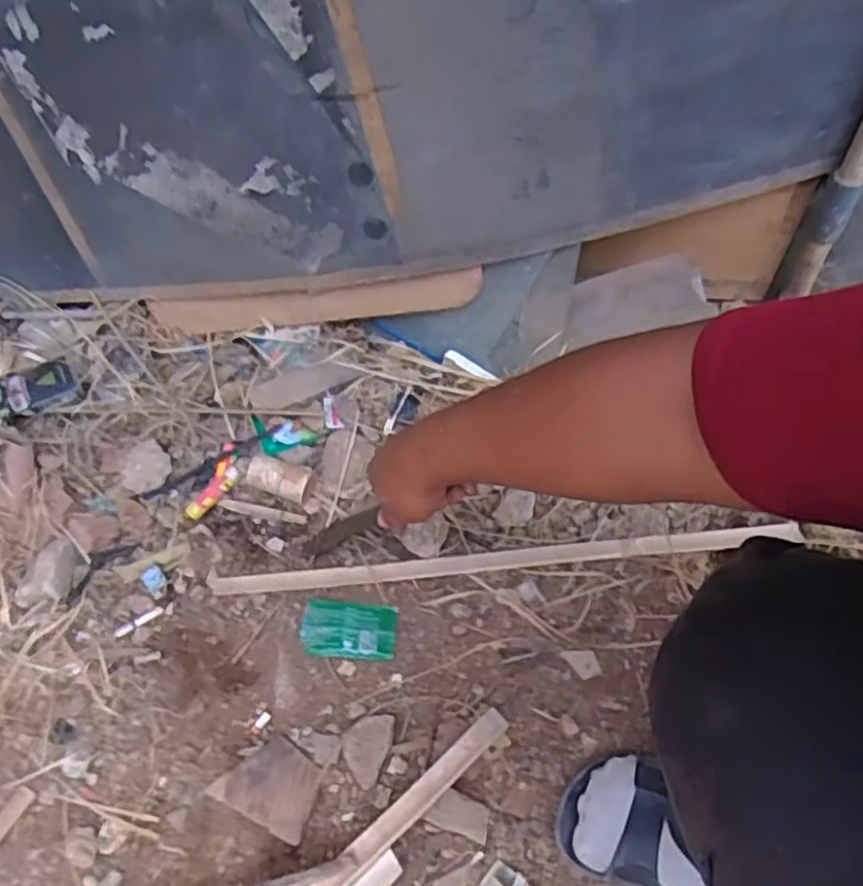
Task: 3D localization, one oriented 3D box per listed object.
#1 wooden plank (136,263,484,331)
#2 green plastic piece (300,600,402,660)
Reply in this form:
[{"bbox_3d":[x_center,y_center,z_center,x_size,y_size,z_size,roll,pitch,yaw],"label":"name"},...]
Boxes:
[{"bbox_3d":[-0.150,-0.170,0.864,0.424,0.057,0.019,-2,57,15],"label":"wooden plank"},{"bbox_3d":[-0.084,0.190,0.727,0.095,0.005,0.054,2,56,5],"label":"green plastic piece"}]

